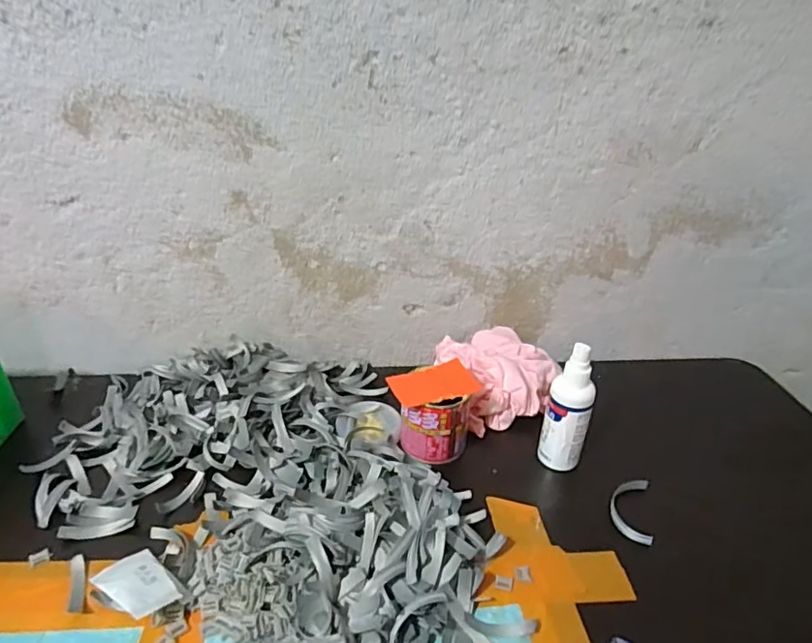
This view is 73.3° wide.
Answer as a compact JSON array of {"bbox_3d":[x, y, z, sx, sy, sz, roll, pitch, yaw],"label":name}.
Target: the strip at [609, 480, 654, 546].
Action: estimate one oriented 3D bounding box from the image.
[{"bbox_3d":[0.199,0.166,0.483,0.033,0.012,0.067,9,30,12],"label":"strip"}]

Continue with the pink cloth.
[{"bbox_3d":[0.100,0.055,0.607,0.114,0.058,0.121,-9,31,-19],"label":"pink cloth"}]

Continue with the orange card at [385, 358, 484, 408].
[{"bbox_3d":[0.026,0.059,0.517,0.079,0.006,0.053,-12,33,-20],"label":"orange card"}]

